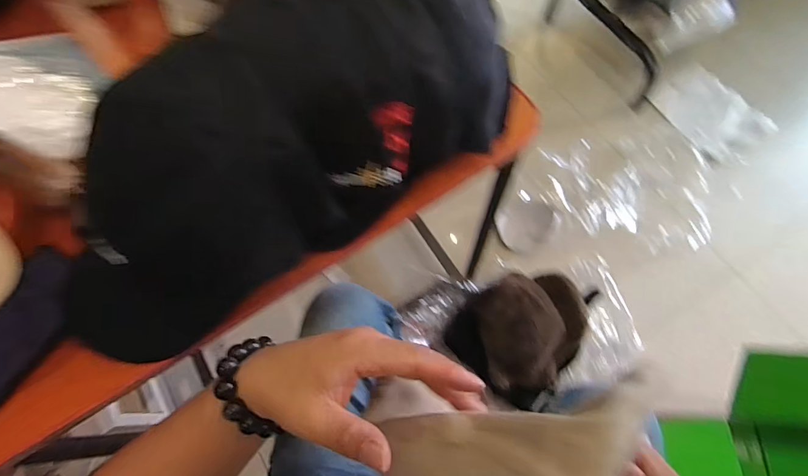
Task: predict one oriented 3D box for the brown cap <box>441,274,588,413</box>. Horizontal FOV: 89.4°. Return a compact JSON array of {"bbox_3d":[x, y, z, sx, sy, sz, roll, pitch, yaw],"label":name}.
[{"bbox_3d":[0.260,0.205,0.912,0.255,0.165,0.233,0,69,1],"label":"brown cap"}]

